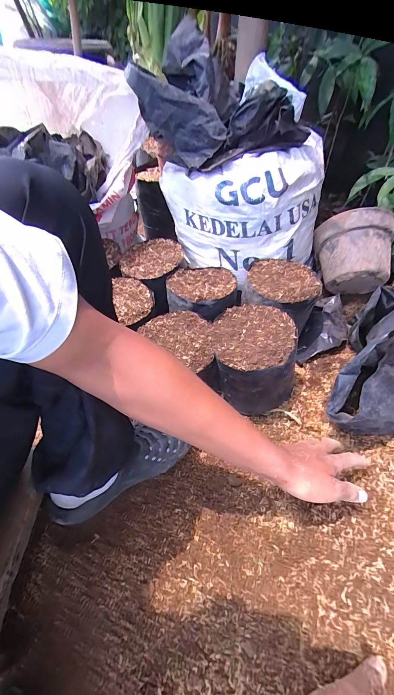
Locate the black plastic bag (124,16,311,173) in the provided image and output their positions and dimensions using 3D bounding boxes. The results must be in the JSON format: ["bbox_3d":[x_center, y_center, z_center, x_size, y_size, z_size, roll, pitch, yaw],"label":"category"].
[{"bbox_3d":[0.048,-0.482,0.578,0.290,0.177,0.195,20,55,23],"label":"black plastic bag"}]

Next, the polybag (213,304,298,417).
[{"bbox_3d":[0.109,0.020,0.575,0.148,0.138,0.166,-4,50,4],"label":"polybag"}]

